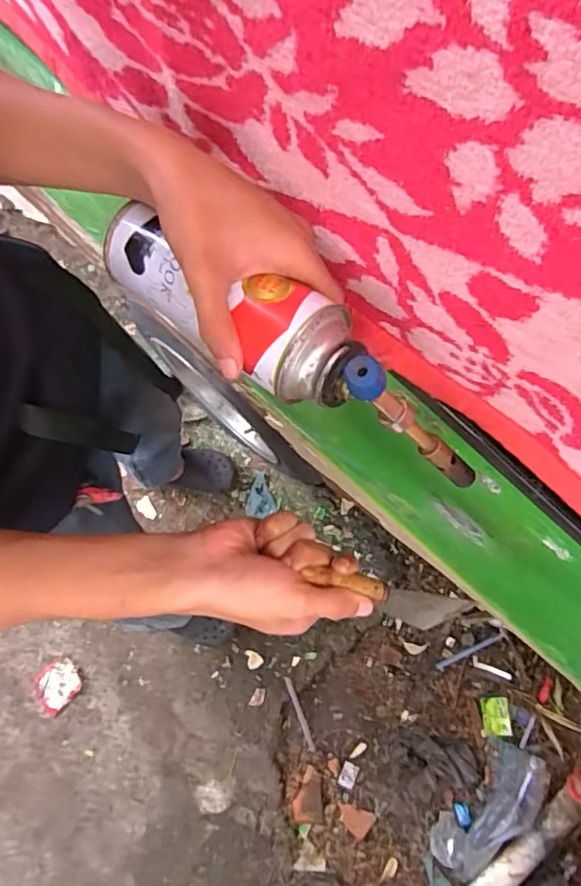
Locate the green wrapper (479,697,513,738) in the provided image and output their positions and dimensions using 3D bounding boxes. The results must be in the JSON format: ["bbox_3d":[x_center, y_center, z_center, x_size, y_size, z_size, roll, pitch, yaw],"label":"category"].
[{"bbox_3d":[0.471,0.630,1.279,0.062,0.009,0.084,-4,76,0],"label":"green wrapper"}]

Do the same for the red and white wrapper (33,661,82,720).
[{"bbox_3d":[-0.544,0.566,1.287,0.095,0.011,0.121,41,80,10],"label":"red and white wrapper"}]

